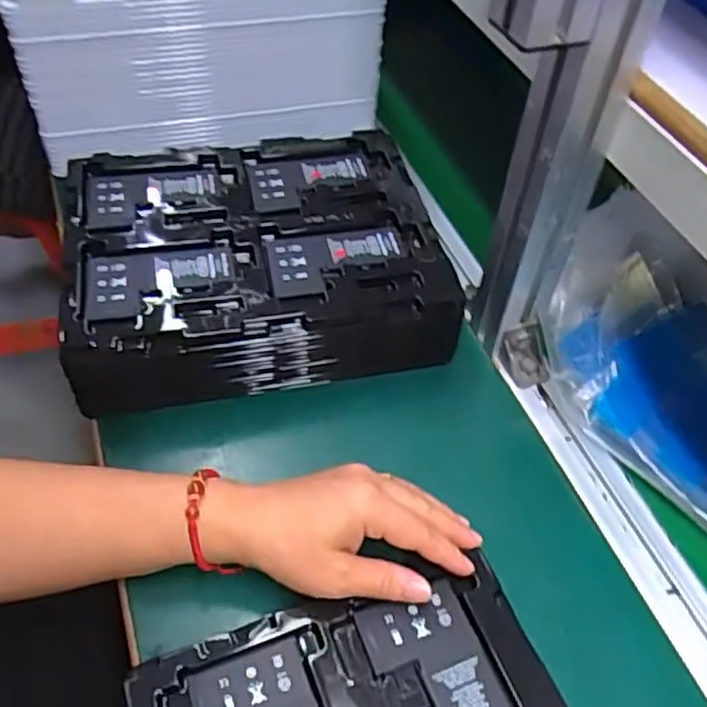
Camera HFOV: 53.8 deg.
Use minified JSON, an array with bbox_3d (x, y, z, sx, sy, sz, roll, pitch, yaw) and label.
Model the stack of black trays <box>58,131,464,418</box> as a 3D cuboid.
[{"bbox_3d":[-0.081,-0.082,0.555,0.279,0.064,0.228,-8,52,-12],"label":"stack of black trays"}]

